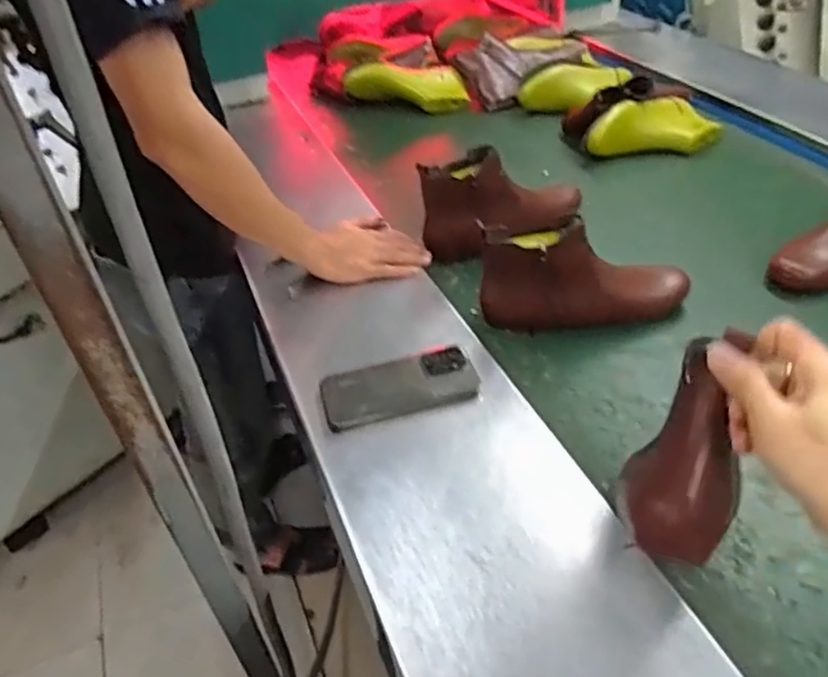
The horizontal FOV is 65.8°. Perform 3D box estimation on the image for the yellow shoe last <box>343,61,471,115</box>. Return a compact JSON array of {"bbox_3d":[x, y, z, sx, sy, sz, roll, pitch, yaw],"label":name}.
[{"bbox_3d":[-0.017,-0.539,1.355,0.271,0.080,0.089,7,41,-6],"label":"yellow shoe last"}]

